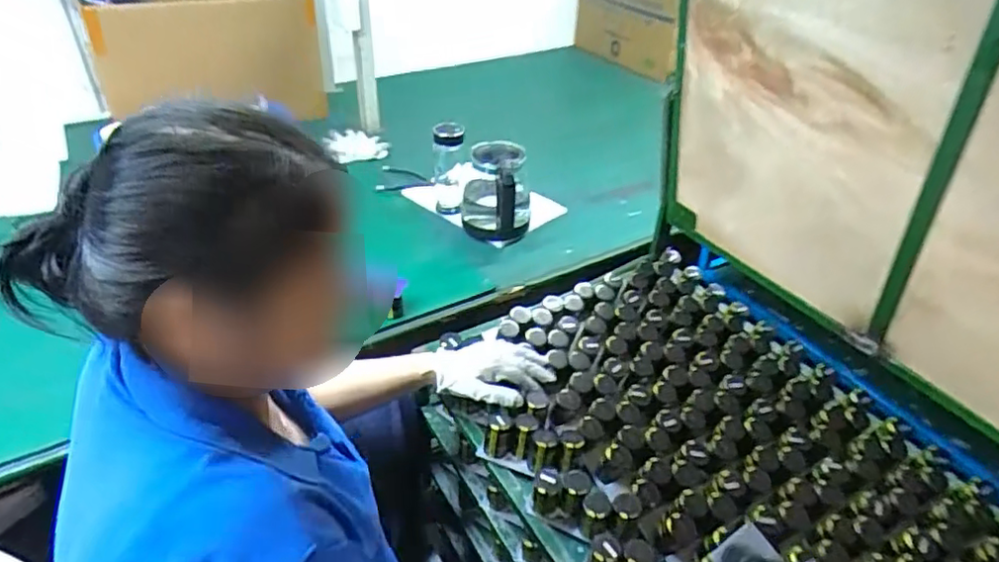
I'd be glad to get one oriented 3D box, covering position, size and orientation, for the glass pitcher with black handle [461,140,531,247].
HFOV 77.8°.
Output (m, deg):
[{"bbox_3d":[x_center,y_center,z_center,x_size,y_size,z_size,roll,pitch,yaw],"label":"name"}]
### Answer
[{"bbox_3d":[-0.007,-0.177,1.263,0.144,0.178,0.148,4,36,1],"label":"glass pitcher with black handle"}]

